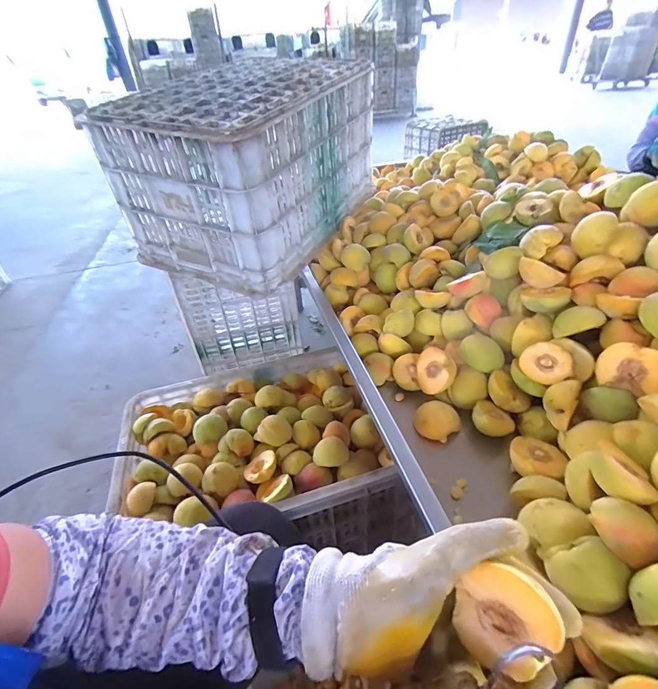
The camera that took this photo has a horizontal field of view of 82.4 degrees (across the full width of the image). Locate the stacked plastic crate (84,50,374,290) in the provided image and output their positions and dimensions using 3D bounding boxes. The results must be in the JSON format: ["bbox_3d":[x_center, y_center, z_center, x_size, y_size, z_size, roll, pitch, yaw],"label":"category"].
[{"bbox_3d":[-0.141,-0.367,0.787,0.325,0.305,0.504,19,43,27],"label":"stacked plastic crate"}]

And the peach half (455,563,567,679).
[{"bbox_3d":[0.107,0.160,0.227,0.053,0.059,0.028,18,9,35],"label":"peach half"}]

